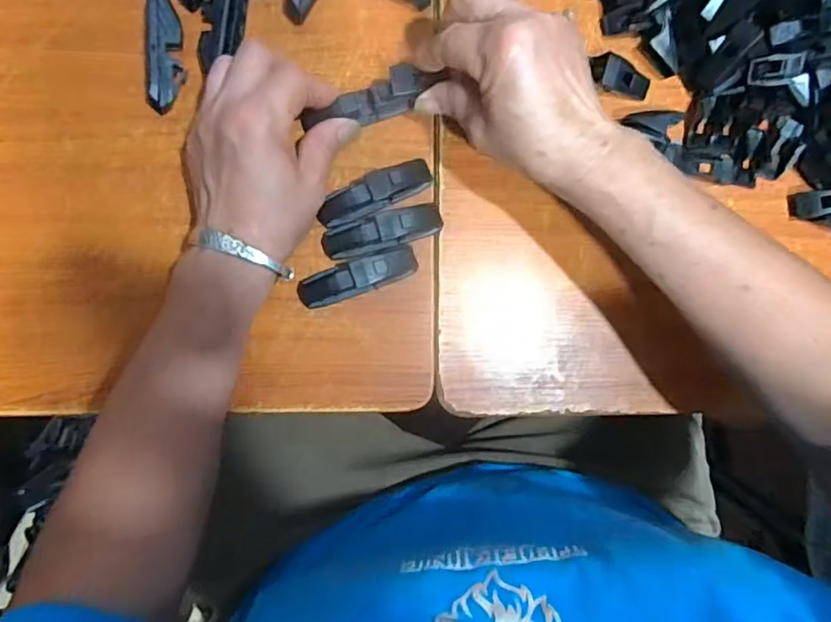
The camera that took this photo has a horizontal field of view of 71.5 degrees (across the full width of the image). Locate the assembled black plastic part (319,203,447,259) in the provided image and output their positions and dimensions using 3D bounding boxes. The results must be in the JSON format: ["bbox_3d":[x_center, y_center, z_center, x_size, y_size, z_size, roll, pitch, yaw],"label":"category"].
[{"bbox_3d":[-0.020,-0.051,0.365,0.077,0.024,0.020,-14,89,-5],"label":"assembled black plastic part"}]

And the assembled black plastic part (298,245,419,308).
[{"bbox_3d":[-0.036,-0.021,0.365,0.077,0.026,0.021,-18,89,-5],"label":"assembled black plastic part"}]

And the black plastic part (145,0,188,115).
[{"bbox_3d":[-0.154,-0.160,0.355,0.018,0.018,0.072,1,88,-4],"label":"black plastic part"}]

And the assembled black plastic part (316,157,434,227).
[{"bbox_3d":[-0.025,-0.075,0.366,0.075,0.025,0.020,-26,90,-5],"label":"assembled black plastic part"}]

